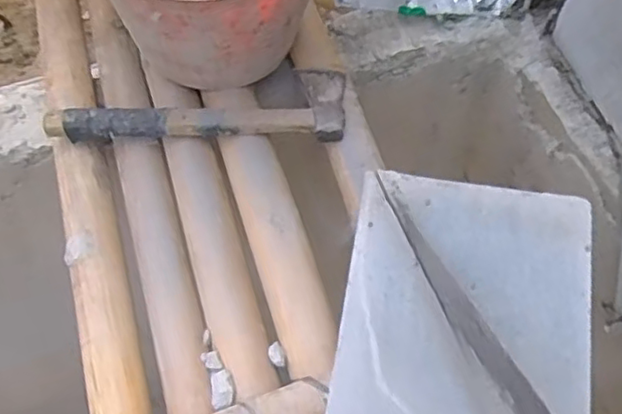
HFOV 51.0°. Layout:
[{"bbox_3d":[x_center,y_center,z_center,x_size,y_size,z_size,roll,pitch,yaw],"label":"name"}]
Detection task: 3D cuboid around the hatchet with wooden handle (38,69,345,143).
[{"bbox_3d":[-0.124,-0.117,0.742,0.325,0.050,0.095,-2,62,1],"label":"hatchet with wooden handle"}]

